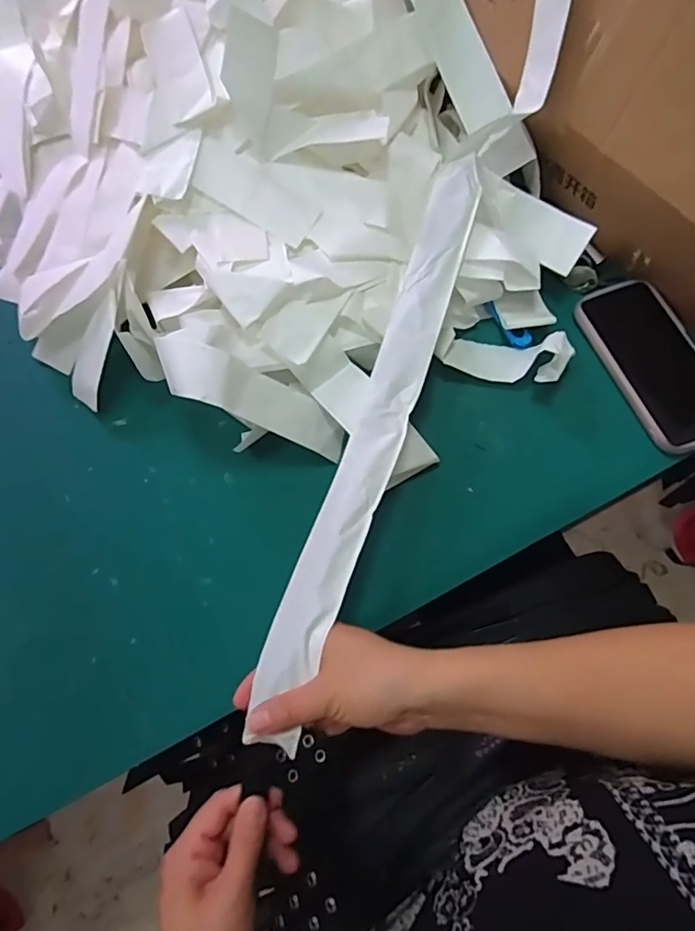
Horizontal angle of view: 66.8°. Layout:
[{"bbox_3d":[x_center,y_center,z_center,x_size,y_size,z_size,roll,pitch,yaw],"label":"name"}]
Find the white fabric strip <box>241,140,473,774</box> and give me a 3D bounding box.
[{"bbox_3d":[0.029,-0.046,0.422,0.046,0.028,0.498,17,71,9],"label":"white fabric strip"}]

